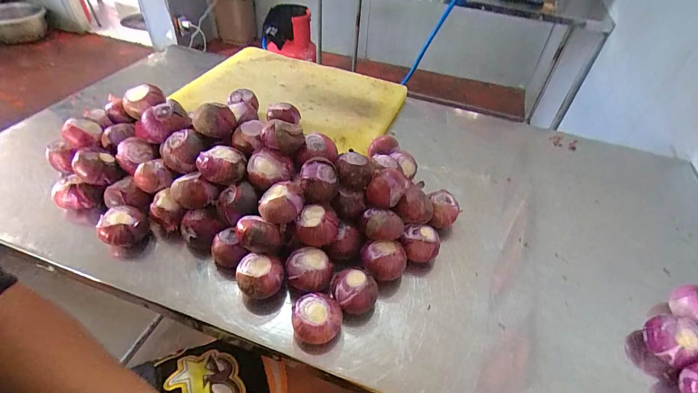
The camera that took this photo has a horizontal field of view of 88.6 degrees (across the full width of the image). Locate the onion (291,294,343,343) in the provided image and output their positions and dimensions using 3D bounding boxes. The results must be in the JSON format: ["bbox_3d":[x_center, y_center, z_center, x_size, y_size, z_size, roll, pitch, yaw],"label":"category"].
[{"bbox_3d":[-0.034,0.133,0.387,0.051,0.039,0.046,6,43,2],"label":"onion"}]

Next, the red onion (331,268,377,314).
[{"bbox_3d":[0.006,0.110,0.412,0.052,0.040,0.049,18,45,13],"label":"red onion"}]

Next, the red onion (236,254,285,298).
[{"bbox_3d":[-0.103,0.097,0.418,0.050,0.044,0.043,2,43,-3],"label":"red onion"}]

